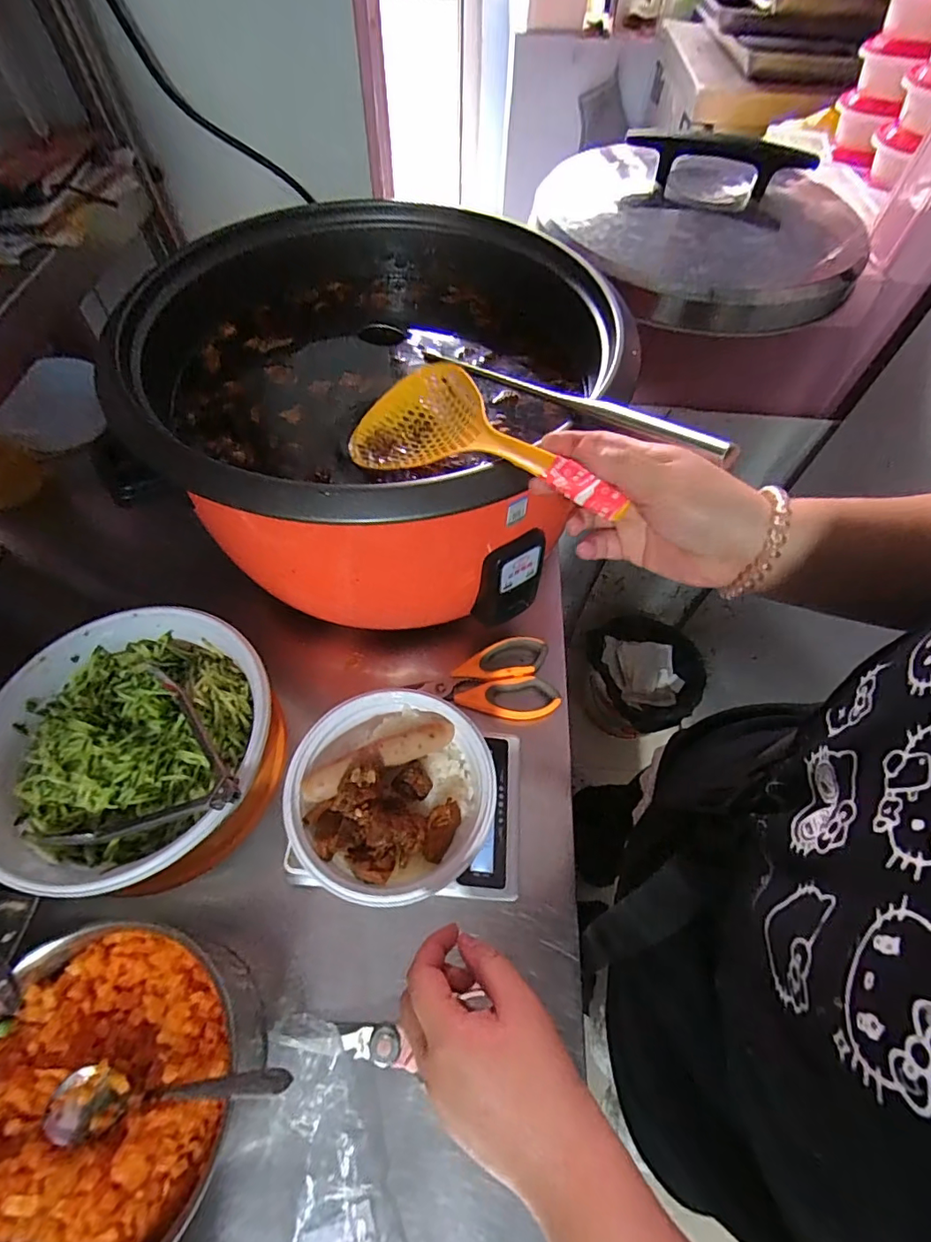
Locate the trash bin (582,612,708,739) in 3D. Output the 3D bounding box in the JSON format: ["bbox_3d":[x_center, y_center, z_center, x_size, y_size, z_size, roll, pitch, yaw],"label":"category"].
[{"bbox_3d":[0.444,0.154,1.352,0.284,0.213,0.312,1,58,-2],"label":"trash bin"}]

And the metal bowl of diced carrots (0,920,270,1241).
[{"bbox_3d":[-0.253,0.320,0.359,0.192,0.104,0.183,1,58,-2],"label":"metal bowl of diced carrots"}]

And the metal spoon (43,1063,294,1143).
[{"bbox_3d":[-0.184,0.299,0.323,0.159,0.019,0.033,-9,58,6],"label":"metal spoon"}]

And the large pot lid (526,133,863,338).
[{"bbox_3d":[0.324,-0.544,0.677,0.412,0.103,0.417,1,58,-2],"label":"large pot lid"}]

